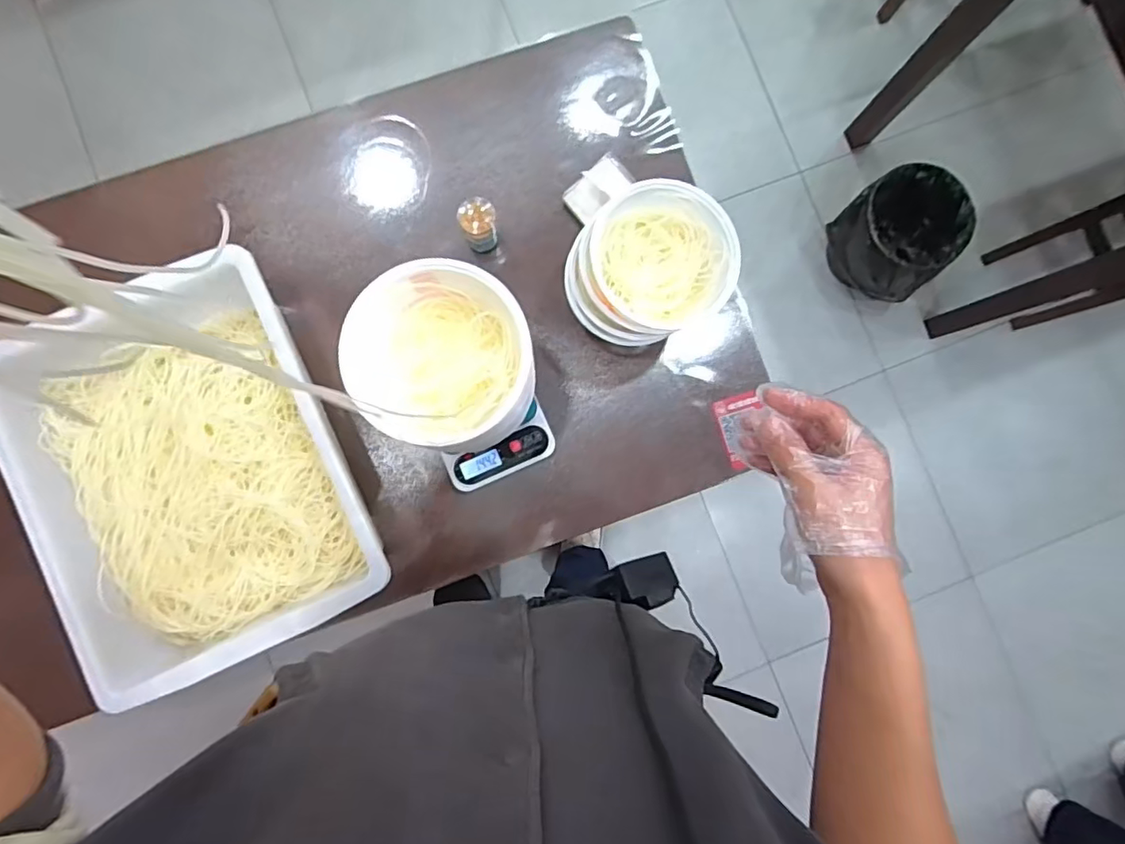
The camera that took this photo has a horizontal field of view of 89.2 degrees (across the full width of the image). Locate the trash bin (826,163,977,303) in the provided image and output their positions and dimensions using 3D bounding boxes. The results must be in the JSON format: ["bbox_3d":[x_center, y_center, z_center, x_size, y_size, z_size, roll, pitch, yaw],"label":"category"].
[{"bbox_3d":[0.809,-0.457,1.391,0.240,0.206,0.252,0,86,-2],"label":"trash bin"}]

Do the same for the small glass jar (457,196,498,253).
[{"bbox_3d":[-0.112,-0.263,0.759,0.051,0.063,0.056,0,86,-2],"label":"small glass jar"}]

